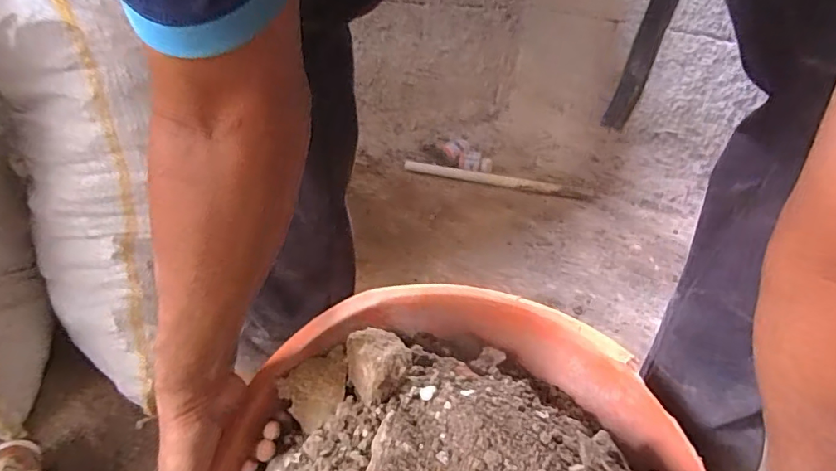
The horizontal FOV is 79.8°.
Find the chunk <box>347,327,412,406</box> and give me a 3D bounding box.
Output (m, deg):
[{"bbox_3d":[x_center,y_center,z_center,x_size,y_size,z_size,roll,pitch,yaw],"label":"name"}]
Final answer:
[{"bbox_3d":[-0.039,0.125,0.477,0.041,0.065,0.068,-17,37,-36],"label":"chunk"}]

